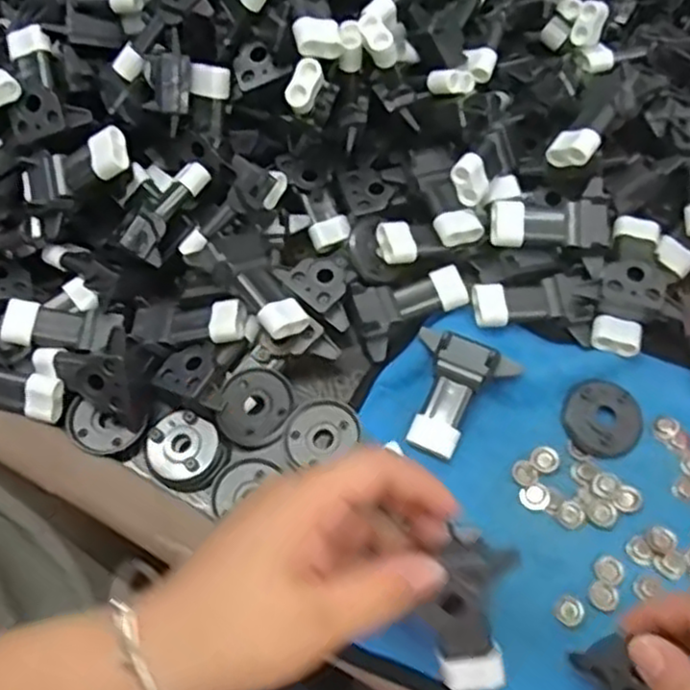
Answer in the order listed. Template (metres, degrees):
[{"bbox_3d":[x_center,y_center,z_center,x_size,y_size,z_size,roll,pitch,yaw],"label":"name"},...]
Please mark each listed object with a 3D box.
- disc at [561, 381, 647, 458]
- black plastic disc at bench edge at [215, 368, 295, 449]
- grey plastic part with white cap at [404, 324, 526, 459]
[{"bbox_3d":[0.137,0.037,0.383,0.041,0.006,0.041,-1,66,2],"label":"disc"},{"bbox_3d":[-0.048,0.034,0.391,0.039,0.006,0.043,42,78,-18],"label":"black plastic disc at bench edge"},{"bbox_3d":[0.058,0.027,0.385,0.052,0.023,0.061,20,68,11],"label":"grey plastic part with white cap"}]

